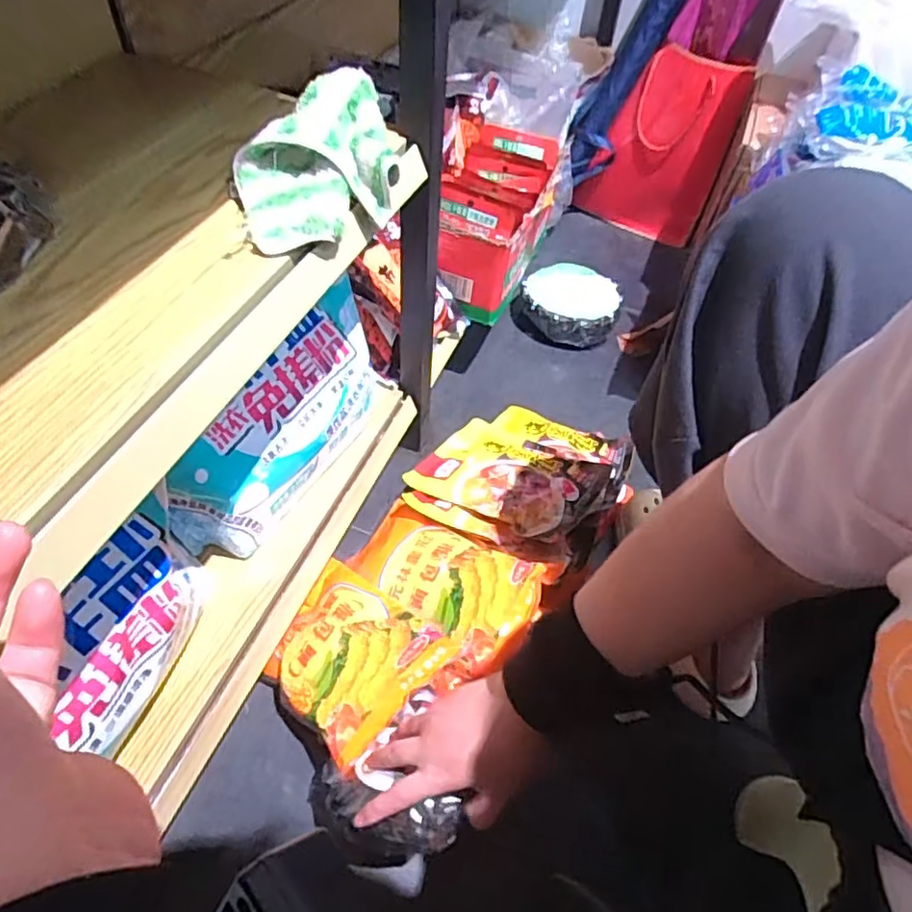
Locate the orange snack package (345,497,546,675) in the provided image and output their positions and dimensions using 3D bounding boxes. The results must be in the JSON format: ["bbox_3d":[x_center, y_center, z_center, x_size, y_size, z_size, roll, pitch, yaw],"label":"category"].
[{"bbox_3d":[-0.016,0.123,0.664,0.120,0.038,0.224,-38,40,-29],"label":"orange snack package"}]

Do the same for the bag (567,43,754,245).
[{"bbox_3d":[0.392,-0.597,1.225,0.254,0.326,0.057,14,53,5],"label":"bag"}]

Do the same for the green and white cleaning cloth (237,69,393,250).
[{"bbox_3d":[-0.100,-0.210,0.446,0.108,0.060,0.141,-5,53,-9],"label":"green and white cleaning cloth"}]

